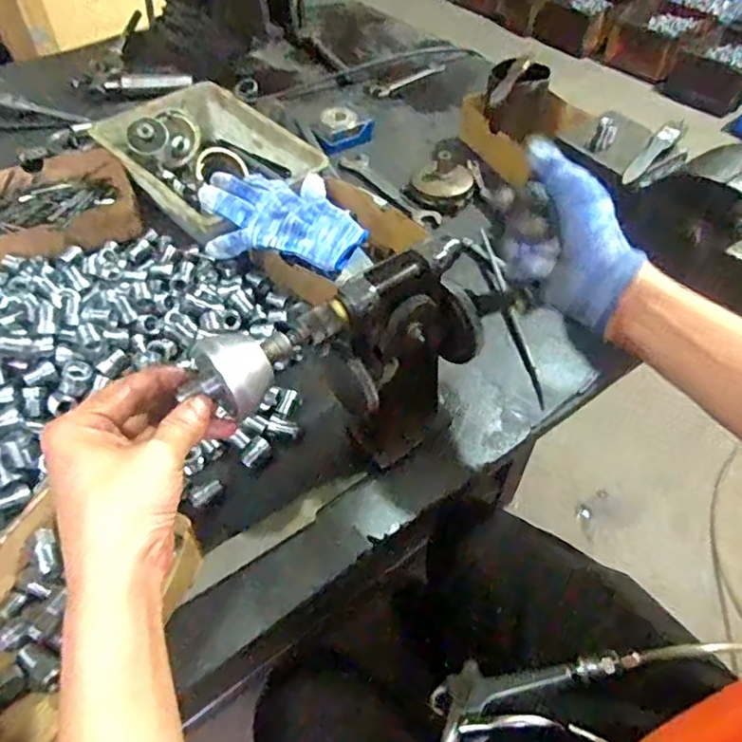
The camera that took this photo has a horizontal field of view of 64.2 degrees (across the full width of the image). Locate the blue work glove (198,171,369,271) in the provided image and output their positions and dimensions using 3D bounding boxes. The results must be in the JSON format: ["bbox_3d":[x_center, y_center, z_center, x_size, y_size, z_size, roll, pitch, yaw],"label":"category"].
[{"bbox_3d":[-0.089,-0.166,0.619,0.162,0.029,0.111,12,68,-3],"label":"blue work glove"}]

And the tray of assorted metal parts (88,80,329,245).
[{"bbox_3d":[-0.190,-0.251,0.693,0.172,0.050,0.257,-36,61,-27],"label":"tray of assorted metal parts"}]

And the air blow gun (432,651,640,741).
[{"bbox_3d":[0.114,0.289,0.487,0.232,0.020,0.115,-23,33,-4],"label":"air blow gun"}]

